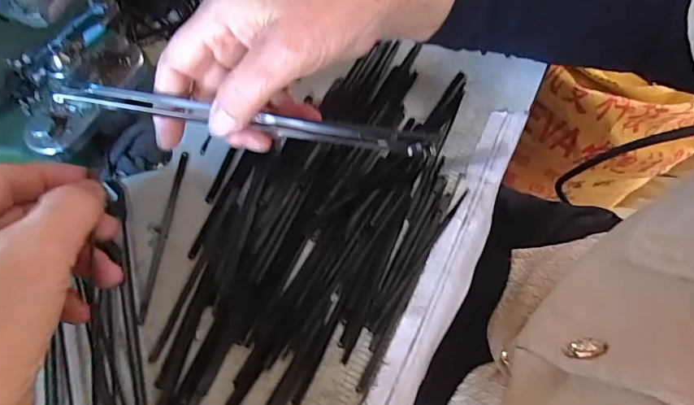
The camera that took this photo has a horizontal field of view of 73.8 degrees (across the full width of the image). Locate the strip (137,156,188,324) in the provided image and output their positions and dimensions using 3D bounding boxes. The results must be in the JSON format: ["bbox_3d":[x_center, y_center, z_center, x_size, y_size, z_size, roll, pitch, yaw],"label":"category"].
[{"bbox_3d":[-0.102,0.016,0.256,0.005,0.004,0.099,6,65,0],"label":"strip"}]

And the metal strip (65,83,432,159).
[{"bbox_3d":[-0.043,-0.041,0.235,0.187,0.004,0.013,6,103,-10],"label":"metal strip"}]

